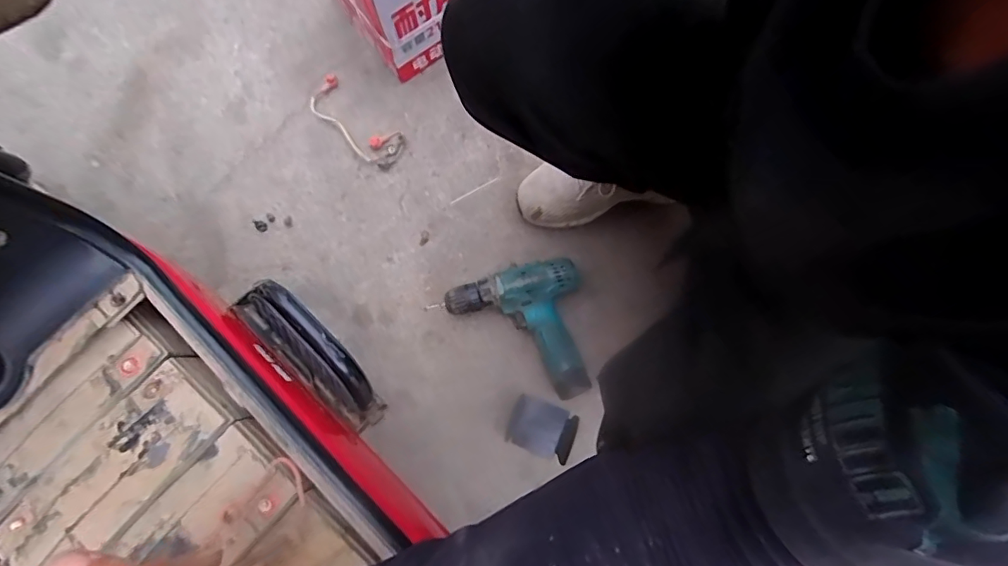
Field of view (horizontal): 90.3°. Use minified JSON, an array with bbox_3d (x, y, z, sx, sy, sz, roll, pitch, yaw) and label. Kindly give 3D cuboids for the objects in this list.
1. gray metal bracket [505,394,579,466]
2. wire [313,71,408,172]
[{"bbox_3d":[0.052,0.201,0.692,0.089,0.023,0.067,21,81,3],"label":"gray metal bracket"},{"bbox_3d":[-0.222,-0.240,0.754,0.164,0.019,0.064,41,82,6],"label":"wire"}]

